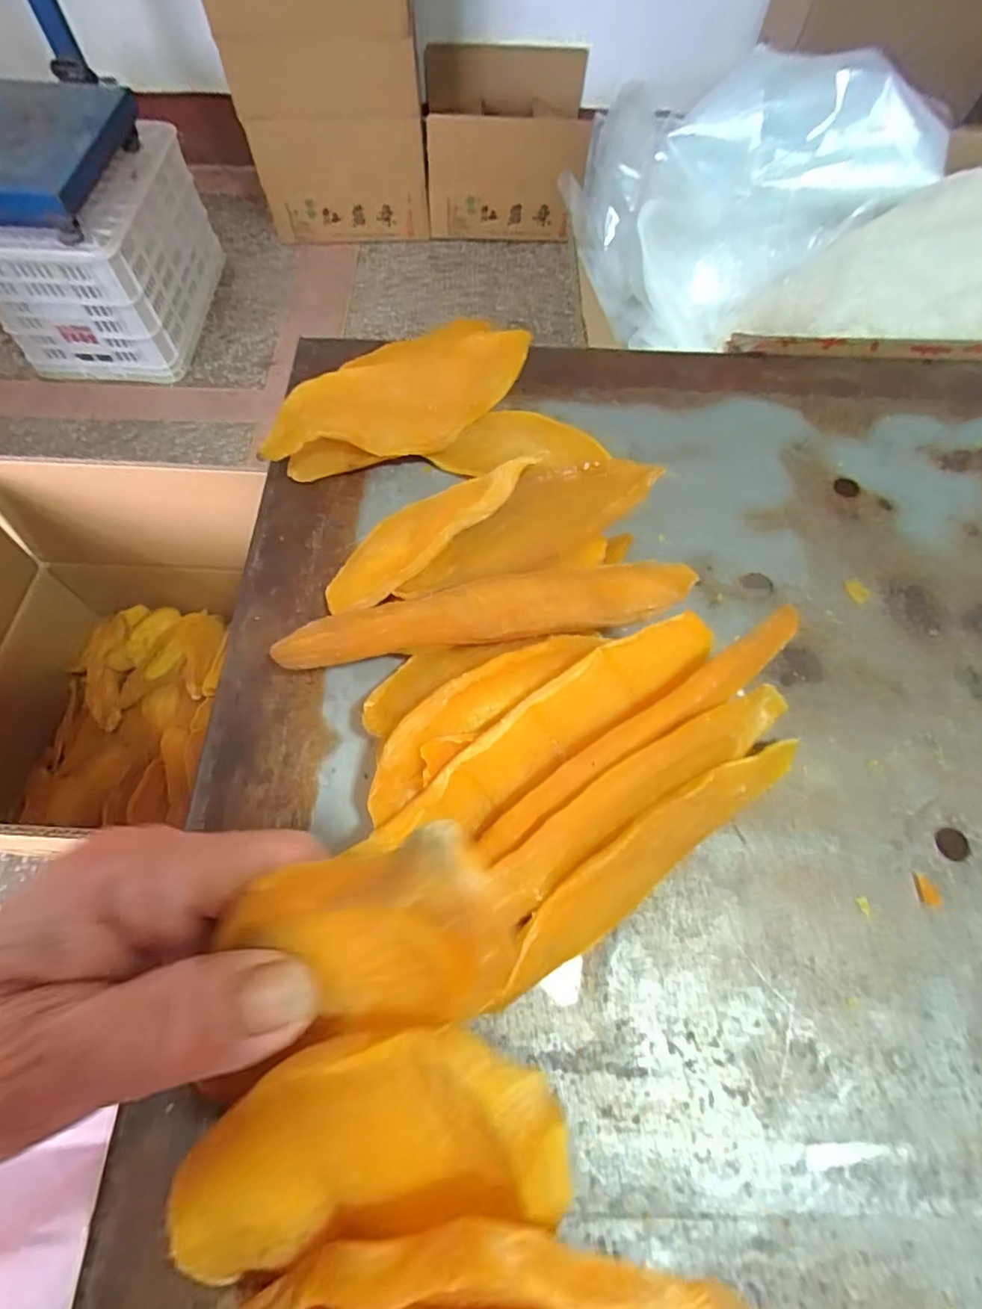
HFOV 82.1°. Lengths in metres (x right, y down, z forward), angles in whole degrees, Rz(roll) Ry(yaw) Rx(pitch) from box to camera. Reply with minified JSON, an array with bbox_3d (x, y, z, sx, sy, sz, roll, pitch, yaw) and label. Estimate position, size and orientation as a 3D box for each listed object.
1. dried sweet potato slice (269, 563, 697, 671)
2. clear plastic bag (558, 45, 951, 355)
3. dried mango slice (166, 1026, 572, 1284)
[{"bbox_3d":[-0.001,-0.019,0.252,0.182,0.008,0.033,-9,63,-3],"label":"dried sweet potato slice"},{"bbox_3d":[0.211,-0.376,0.465,0.318,0.111,0.172,-27,70,-11],"label":"clear plastic bag"},{"bbox_3d":[-0.031,0.101,0.116,0.098,0.010,0.042,-33,90,16],"label":"dried mango slice"}]

